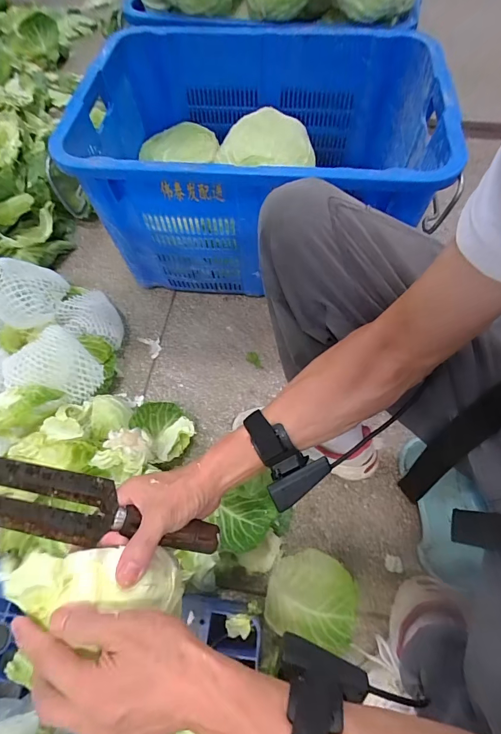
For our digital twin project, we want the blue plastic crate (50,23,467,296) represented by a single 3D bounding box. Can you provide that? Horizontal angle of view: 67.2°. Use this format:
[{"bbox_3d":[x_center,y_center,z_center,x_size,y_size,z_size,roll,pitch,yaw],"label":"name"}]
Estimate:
[{"bbox_3d":[0.006,-0.448,0.838,0.702,0.334,0.519,7,63,5],"label":"blue plastic crate"}]

